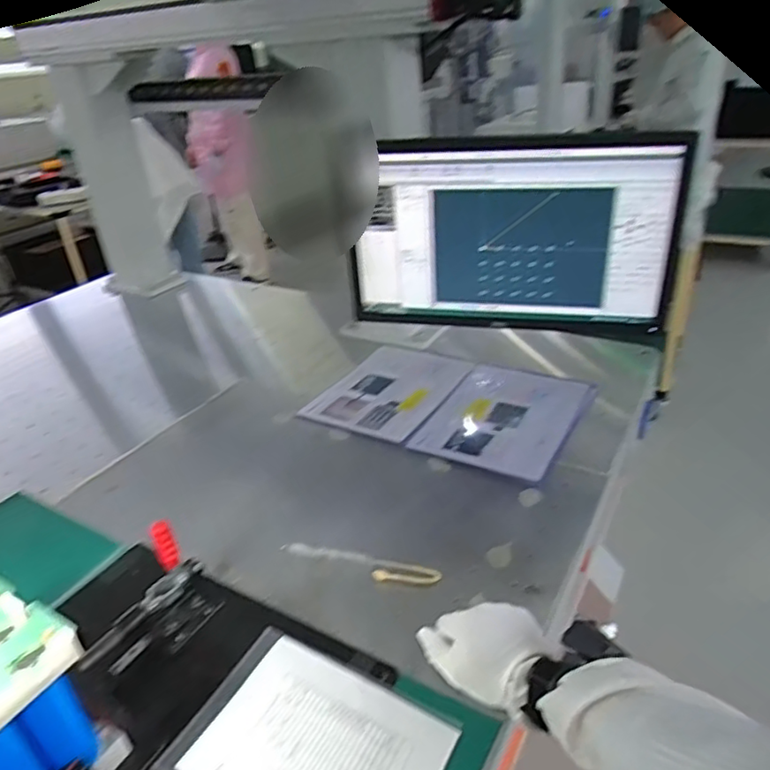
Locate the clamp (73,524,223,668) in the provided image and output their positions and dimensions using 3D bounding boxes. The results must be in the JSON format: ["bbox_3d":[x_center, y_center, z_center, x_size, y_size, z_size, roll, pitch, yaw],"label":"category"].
[{"bbox_3d":[-0.250,0.230,0.637,0.057,0.121,0.154,14,35,28],"label":"clamp"}]

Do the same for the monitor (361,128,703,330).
[{"bbox_3d":[0.179,-0.218,0.877,0.447,0.282,0.088,6,29,13],"label":"monitor"}]

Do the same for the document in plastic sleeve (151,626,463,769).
[{"bbox_3d":[-0.068,0.329,0.555,0.230,0.008,0.164,12,34,27],"label":"document in plastic sleeve"}]

